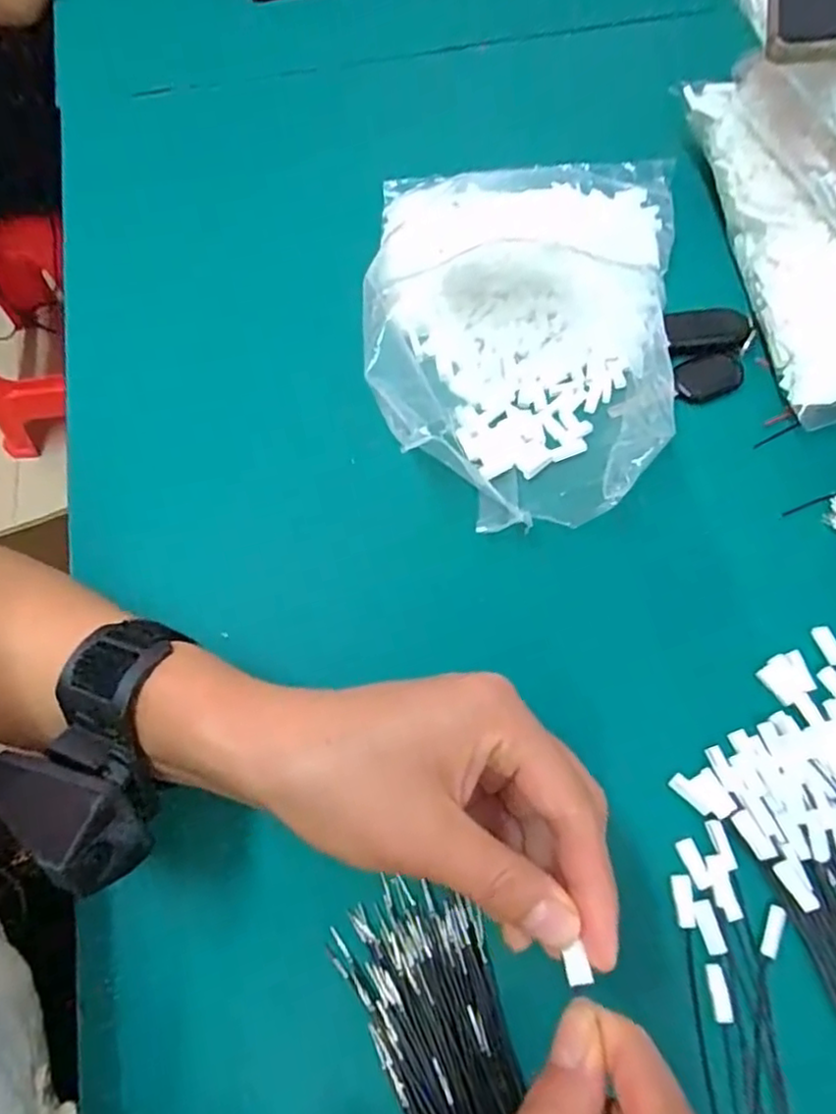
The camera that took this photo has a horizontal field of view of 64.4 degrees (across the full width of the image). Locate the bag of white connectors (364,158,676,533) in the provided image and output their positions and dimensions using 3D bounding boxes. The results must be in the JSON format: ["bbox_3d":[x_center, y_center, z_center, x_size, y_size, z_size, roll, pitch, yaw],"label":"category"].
[{"bbox_3d":[0.057,-0.138,0.375,0.172,0.058,0.255,7,67,4],"label":"bag of white connectors"}]

